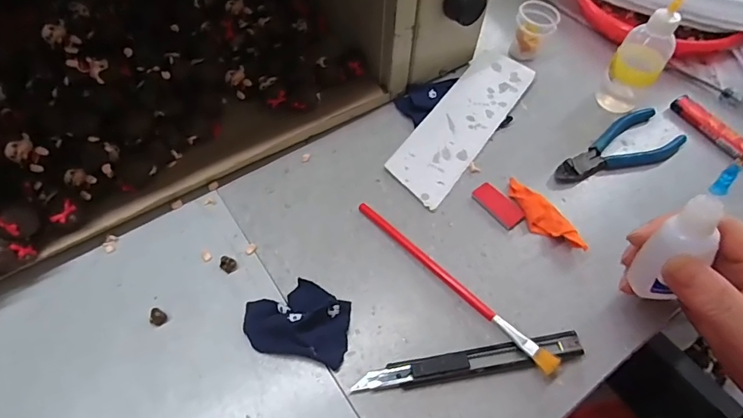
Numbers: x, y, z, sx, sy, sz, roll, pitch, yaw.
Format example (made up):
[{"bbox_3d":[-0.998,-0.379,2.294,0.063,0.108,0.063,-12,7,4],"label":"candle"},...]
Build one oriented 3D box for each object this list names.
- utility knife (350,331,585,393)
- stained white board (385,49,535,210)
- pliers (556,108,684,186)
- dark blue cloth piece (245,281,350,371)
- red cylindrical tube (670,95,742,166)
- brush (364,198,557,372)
[{"bbox_3d":[0.061,0.095,0.272,0.141,0.011,0.016,-8,59,-8],"label":"utility knife"},{"bbox_3d":[0.081,-0.079,0.386,0.055,0.008,0.185,32,61,15],"label":"stained white board"},{"bbox_3d":[0.209,-0.049,0.374,0.127,0.012,0.050,-27,64,-19],"label":"pliers"},{"bbox_3d":[-0.047,0.068,0.280,0.067,0.018,0.048,13,58,4],"label":"dark blue cloth piece"},{"bbox_3d":[0.301,-0.071,0.390,0.017,0.013,0.079,-22,62,-16],"label":"red cylindrical tube"},{"bbox_3d":[0.052,0.046,0.300,0.010,0.019,0.166,-37,67,-23],"label":"brush"}]

